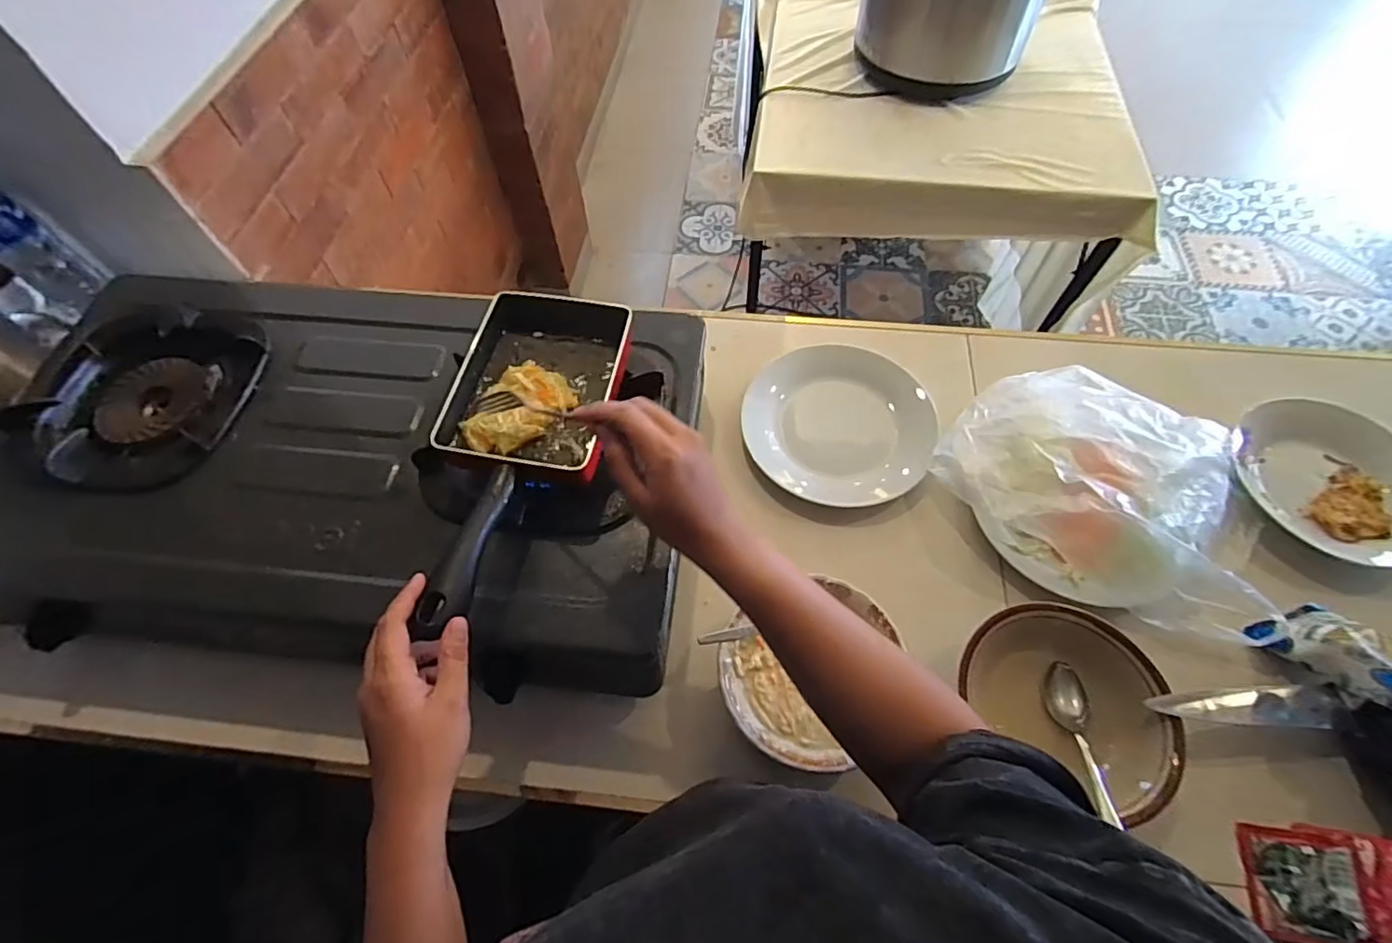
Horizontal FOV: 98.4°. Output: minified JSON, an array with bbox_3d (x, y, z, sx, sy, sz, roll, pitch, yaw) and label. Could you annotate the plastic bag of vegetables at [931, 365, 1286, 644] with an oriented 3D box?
[{"bbox_3d":[0.443,0.014,0.632,0.330,0.075,0.254,37,68,19],"label":"plastic bag of vegetables"}]

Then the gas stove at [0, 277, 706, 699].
[{"bbox_3d":[-0.350,-0.002,0.594,0.669,0.113,0.369,5,61,4],"label":"gas stove"}]

